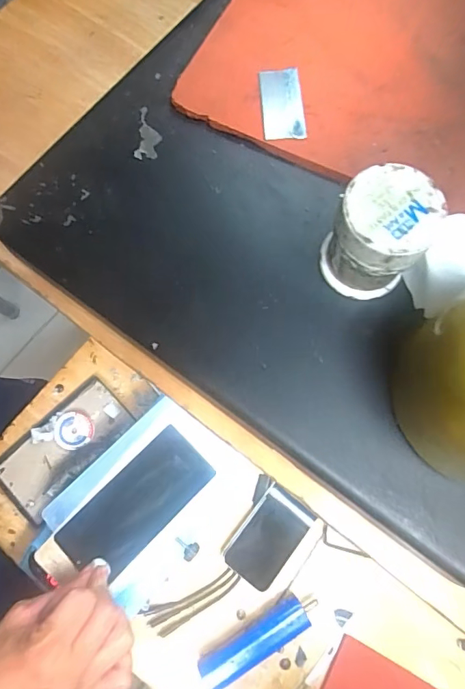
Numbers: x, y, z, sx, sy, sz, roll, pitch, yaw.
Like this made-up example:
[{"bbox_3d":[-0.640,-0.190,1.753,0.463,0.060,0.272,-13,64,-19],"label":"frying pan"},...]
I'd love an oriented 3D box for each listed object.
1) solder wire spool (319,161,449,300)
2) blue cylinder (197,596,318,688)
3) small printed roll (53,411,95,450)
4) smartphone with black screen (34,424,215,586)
[{"bbox_3d":[0.053,-0.039,0.166,0.032,0.042,0.032,0,74,-1],"label":"solder wire spool"},{"bbox_3d":[0.030,0.339,0.510,0.145,0.027,0.036,-29,76,-9],"label":"blue cylinder"},{"bbox_3d":[-0.204,0.111,0.575,0.047,0.014,0.047,0,74,-1],"label":"small printed roll"},{"bbox_3d":[-0.101,0.161,0.429,0.169,0.010,0.075,-38,78,-11],"label":"smartphone with black screen"}]

